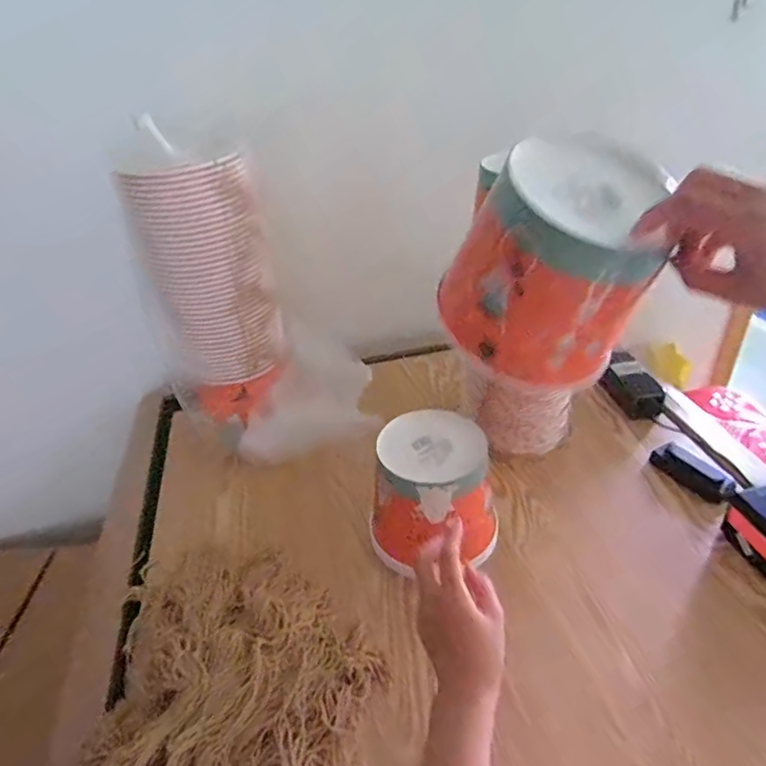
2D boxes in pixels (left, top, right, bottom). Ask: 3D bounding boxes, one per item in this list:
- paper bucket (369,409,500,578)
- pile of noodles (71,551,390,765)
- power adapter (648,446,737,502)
[{"bbox_3d":[0.058,0.140,0.657,0.144,0.141,0.161,-6,35,-2],"label":"paper bucket"},{"bbox_3d":[-0.146,0.308,0.535,0.284,0.061,0.379,-5,35,-1],"label":"pile of noodles"},{"bbox_3d":[0.431,0.127,0.763,0.041,0.036,0.110,-23,38,-24],"label":"power adapter"}]

